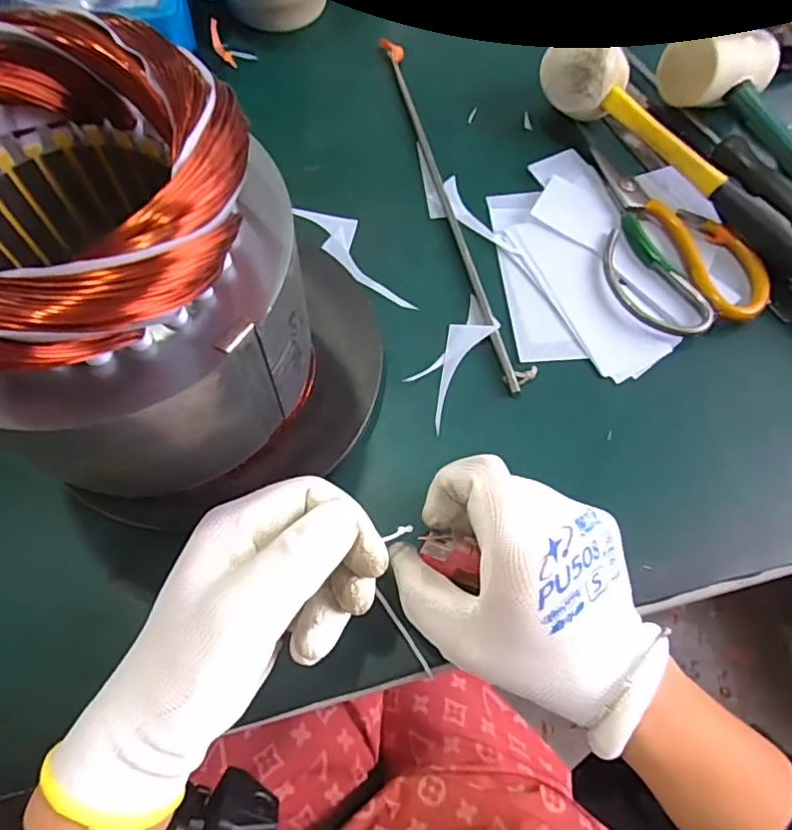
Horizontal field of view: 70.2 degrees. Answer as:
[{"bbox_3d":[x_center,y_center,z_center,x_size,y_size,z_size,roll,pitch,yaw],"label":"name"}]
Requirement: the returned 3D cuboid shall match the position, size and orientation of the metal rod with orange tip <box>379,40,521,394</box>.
[{"bbox_3d":[0.034,-0.154,0.389,0.014,0.008,0.312,-13,68,-7],"label":"metal rod with orange tip"}]

